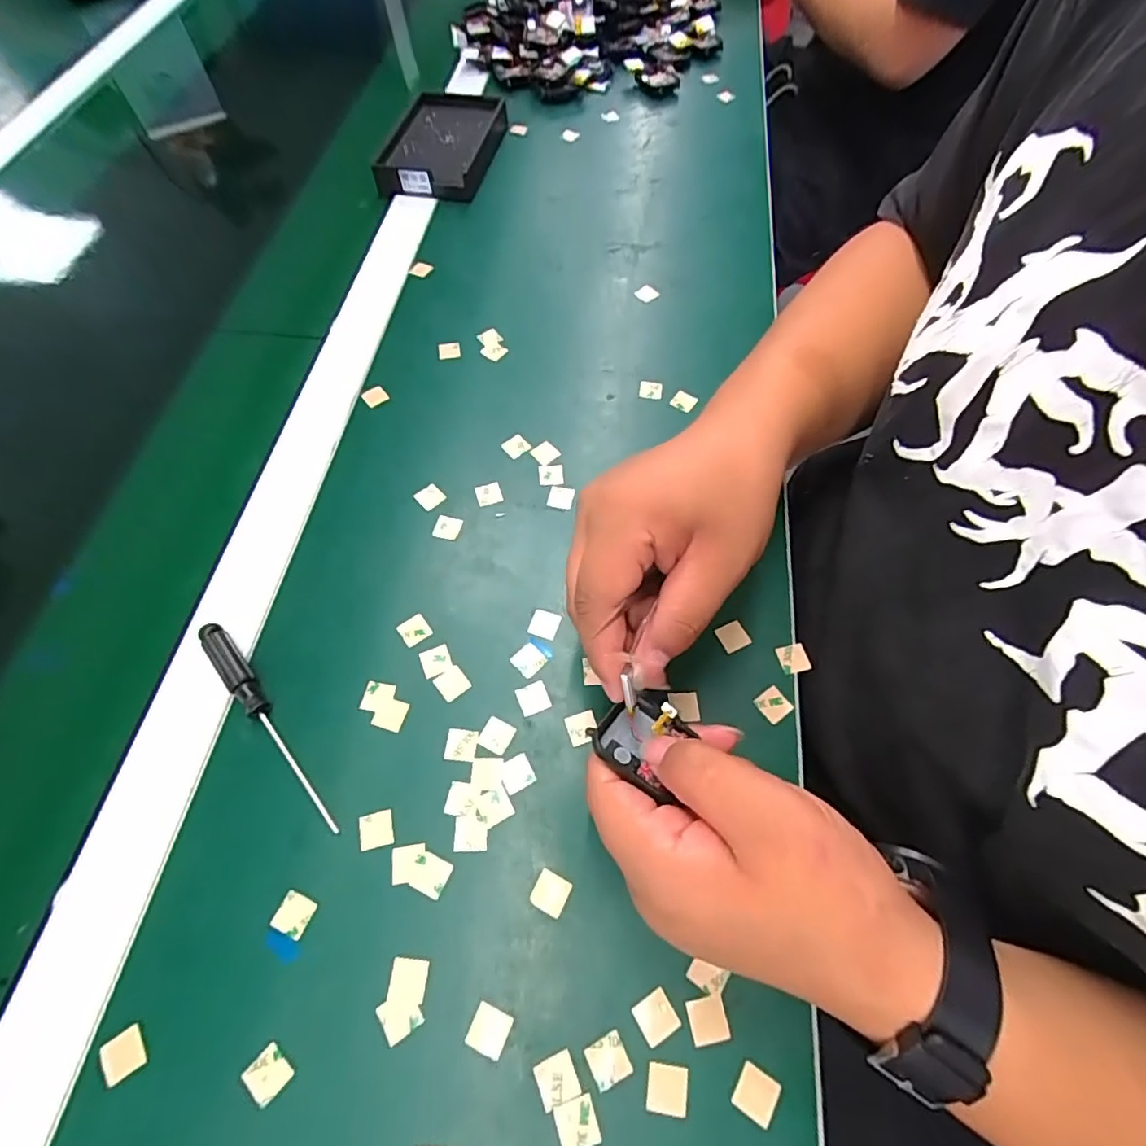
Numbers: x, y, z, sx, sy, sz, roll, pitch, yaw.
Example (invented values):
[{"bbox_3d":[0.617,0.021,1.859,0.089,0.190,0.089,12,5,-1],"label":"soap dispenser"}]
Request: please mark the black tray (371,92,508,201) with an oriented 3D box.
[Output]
[{"bbox_3d":[-0.124,-0.406,0.536,0.092,0.022,0.140,8,63,5],"label":"black tray"}]

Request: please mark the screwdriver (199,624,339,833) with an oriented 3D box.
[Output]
[{"bbox_3d":[-0.157,0.077,0.288,0.013,0.015,0.127,-35,67,-16],"label":"screwdriver"}]

